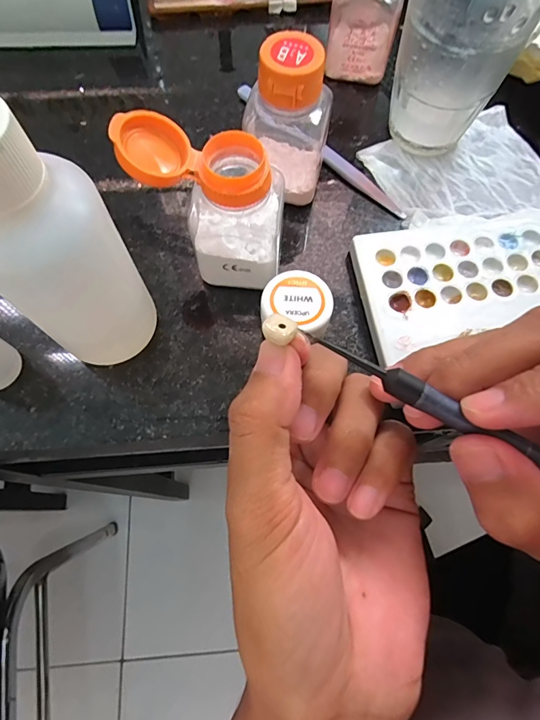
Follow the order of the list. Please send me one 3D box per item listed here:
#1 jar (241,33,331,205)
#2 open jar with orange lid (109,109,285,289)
[{"bbox_3d":[0.008,-0.121,0.205,0.043,0.070,0.036,10,70,2],"label":"jar"},{"bbox_3d":[-0.027,-0.068,0.180,0.064,0.066,0.038,2,70,-1],"label":"open jar with orange lid"}]

